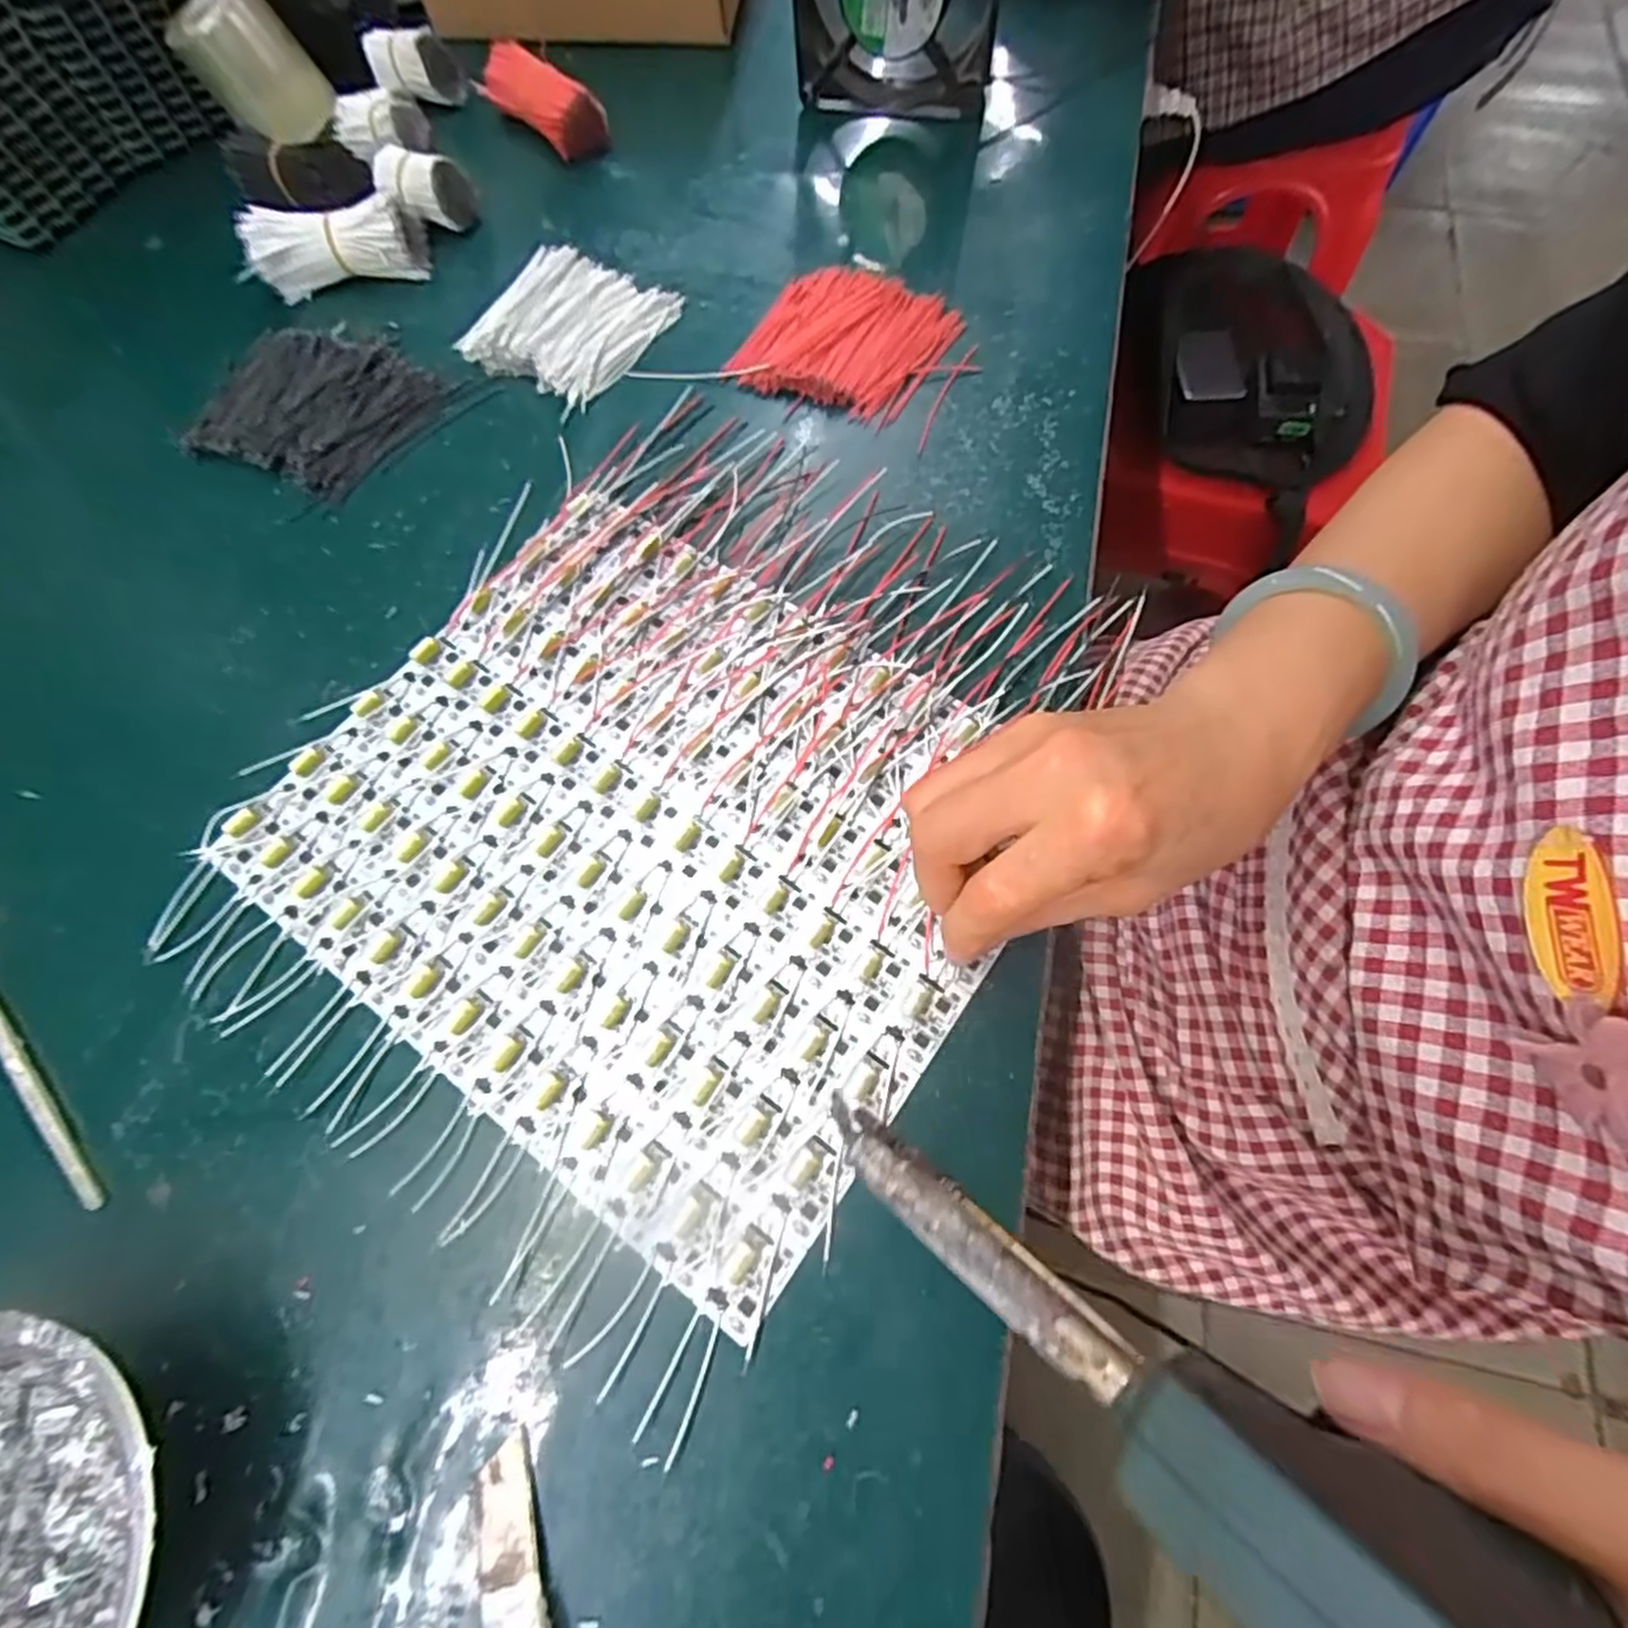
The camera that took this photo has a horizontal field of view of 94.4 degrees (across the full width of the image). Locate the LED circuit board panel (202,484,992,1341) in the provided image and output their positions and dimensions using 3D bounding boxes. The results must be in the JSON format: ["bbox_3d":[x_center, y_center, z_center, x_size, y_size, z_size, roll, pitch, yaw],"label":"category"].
[{"bbox_3d":[-0.068,0.003,0.311,0.280,0.009,0.236,33,73,14],"label":"LED circuit board panel"}]

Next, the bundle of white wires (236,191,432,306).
[{"bbox_3d":[-0.276,-0.325,0.432,0.094,0.036,0.033,-15,69,-4],"label":"bundle of white wires"}]

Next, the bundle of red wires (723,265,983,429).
[{"bbox_3d":[0.019,-0.256,0.404,0.108,0.015,0.093,22,71,11],"label":"bundle of red wires"}]

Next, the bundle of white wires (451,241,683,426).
[{"bbox_3d":[-0.137,-0.275,0.419,0.089,0.016,0.098,32,73,14],"label":"bundle of white wires"}]

